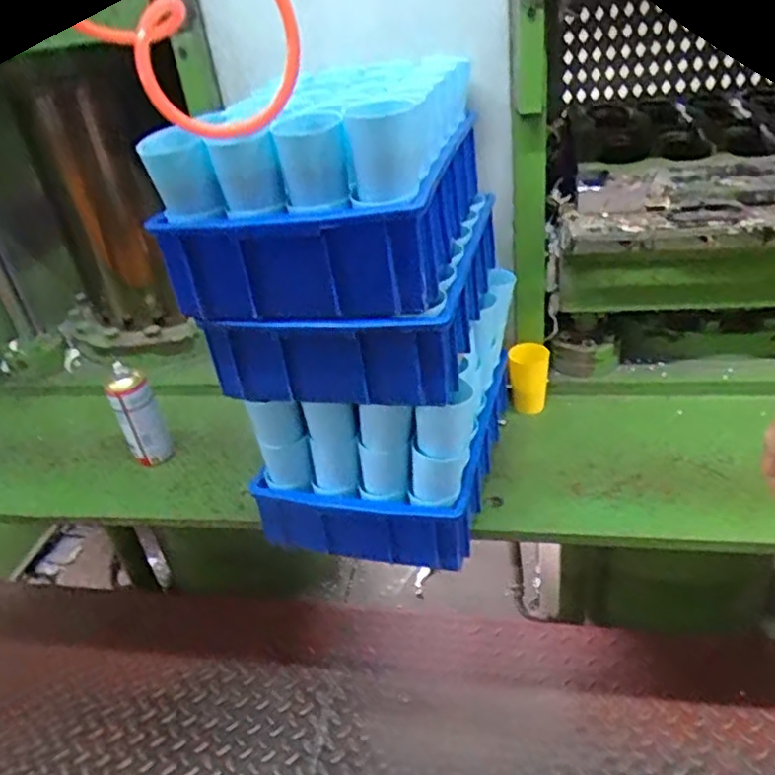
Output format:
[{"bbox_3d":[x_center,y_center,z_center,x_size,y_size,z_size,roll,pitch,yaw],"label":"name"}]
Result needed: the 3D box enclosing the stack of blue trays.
[{"bbox_3d":[-0.014,-0.102,0.855,0.274,0.514,0.388,4,34,18],"label":"stack of blue trays"}]

